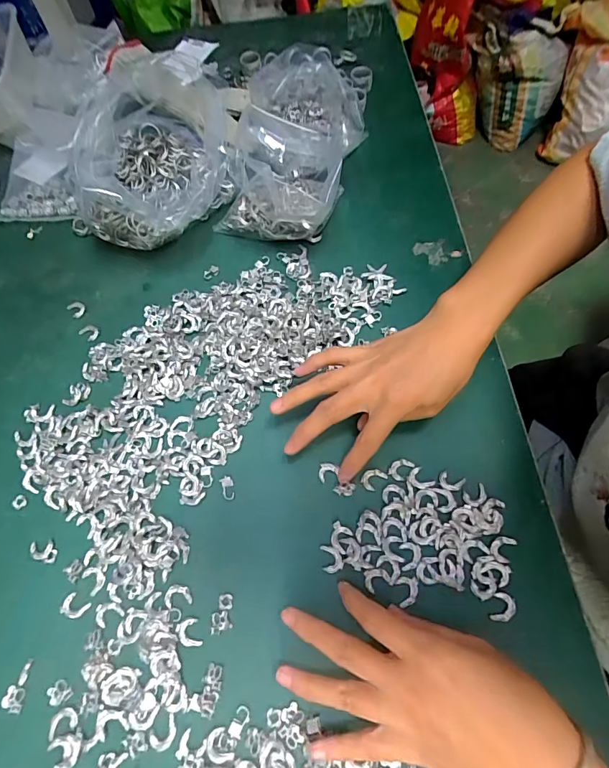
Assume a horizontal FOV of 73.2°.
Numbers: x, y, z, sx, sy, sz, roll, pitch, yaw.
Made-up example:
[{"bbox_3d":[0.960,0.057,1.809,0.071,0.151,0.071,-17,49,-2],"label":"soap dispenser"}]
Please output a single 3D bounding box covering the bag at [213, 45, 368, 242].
[{"bbox_3d":[-0.006,-0.244,0.420,0.125,0.095,0.181,15,67,10],"label":"bag"}]

